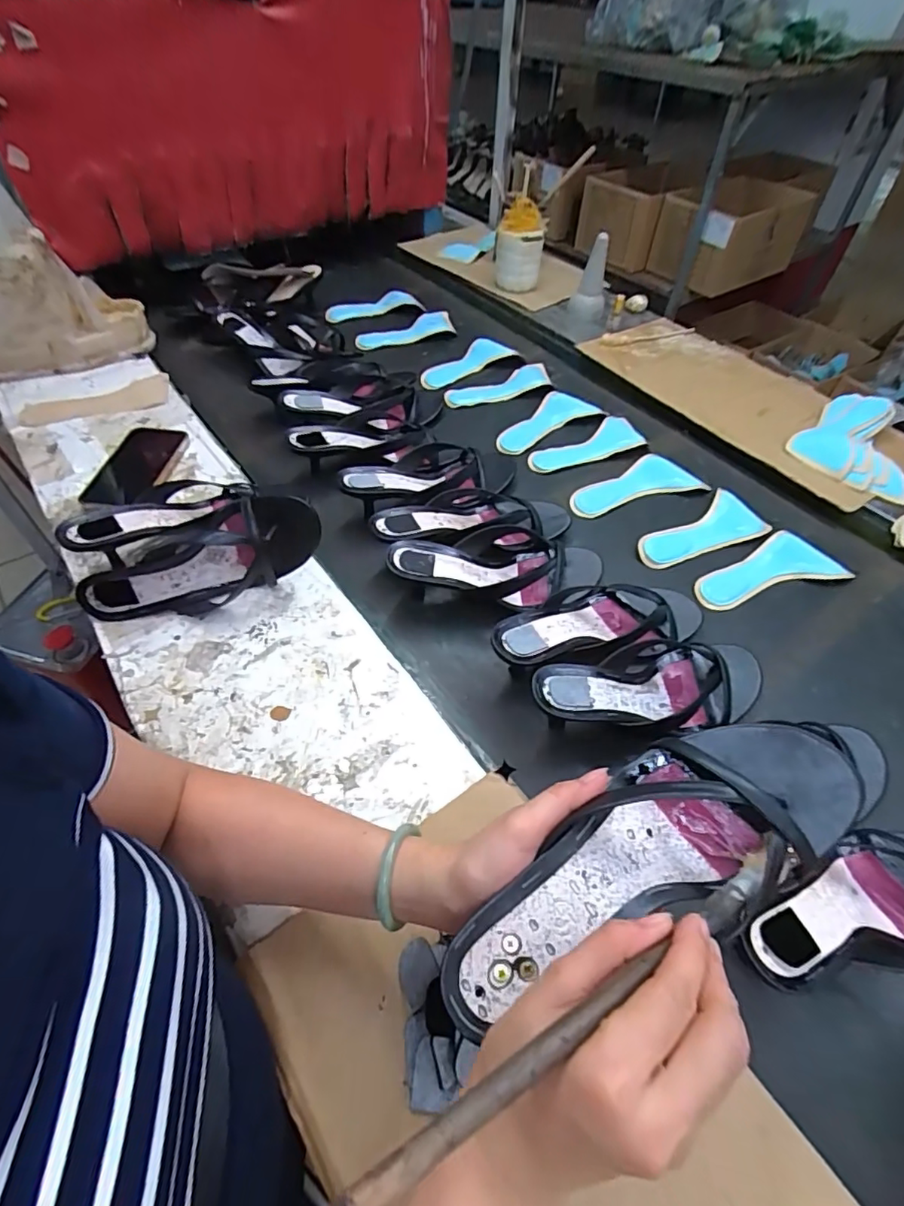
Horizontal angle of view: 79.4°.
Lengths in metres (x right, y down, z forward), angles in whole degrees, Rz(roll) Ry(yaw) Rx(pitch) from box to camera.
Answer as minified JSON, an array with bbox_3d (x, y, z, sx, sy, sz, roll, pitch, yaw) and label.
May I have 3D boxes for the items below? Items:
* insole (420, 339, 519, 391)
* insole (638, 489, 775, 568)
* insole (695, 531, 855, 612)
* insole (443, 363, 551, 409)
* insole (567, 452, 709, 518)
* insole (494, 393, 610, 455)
[{"bbox_3d":[0.018,-0.432,0.982,0.184,0.016,0.079,-34,59,-25],"label":"insole"},{"bbox_3d":[0.323,-0.094,0.713,0.196,0.009,0.080,-23,55,-19],"label":"insole"},{"bbox_3d":[0.389,-0.044,0.680,0.201,0.017,0.077,-13,50,-12],"label":"insole"},{"bbox_3d":[0.089,-0.371,0.940,0.215,0.018,0.071,-27,57,-21],"label":"insole"},{"bbox_3d":[0.255,-0.171,0.779,0.204,0.012,0.081,-16,53,-14],"label":"insole"},{"bbox_3d":[0.148,-0.284,0.864,0.087,0.011,0.183,37,59,25],"label":"insole"}]

